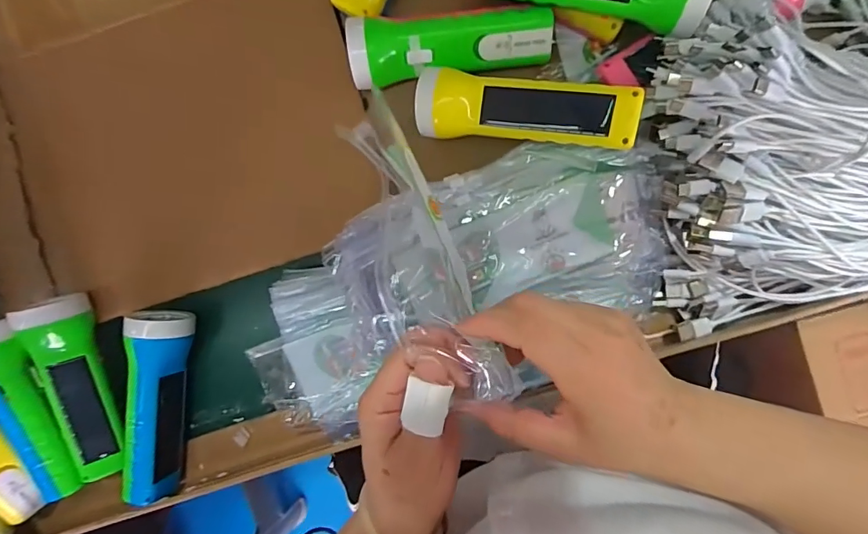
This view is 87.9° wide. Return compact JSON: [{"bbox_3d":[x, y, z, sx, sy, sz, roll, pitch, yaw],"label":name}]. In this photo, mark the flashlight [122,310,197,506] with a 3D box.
[{"bbox_3d":[-0.248,0.125,0.406,0.046,0.044,0.166,4,92,3],"label":"flashlight"}]

